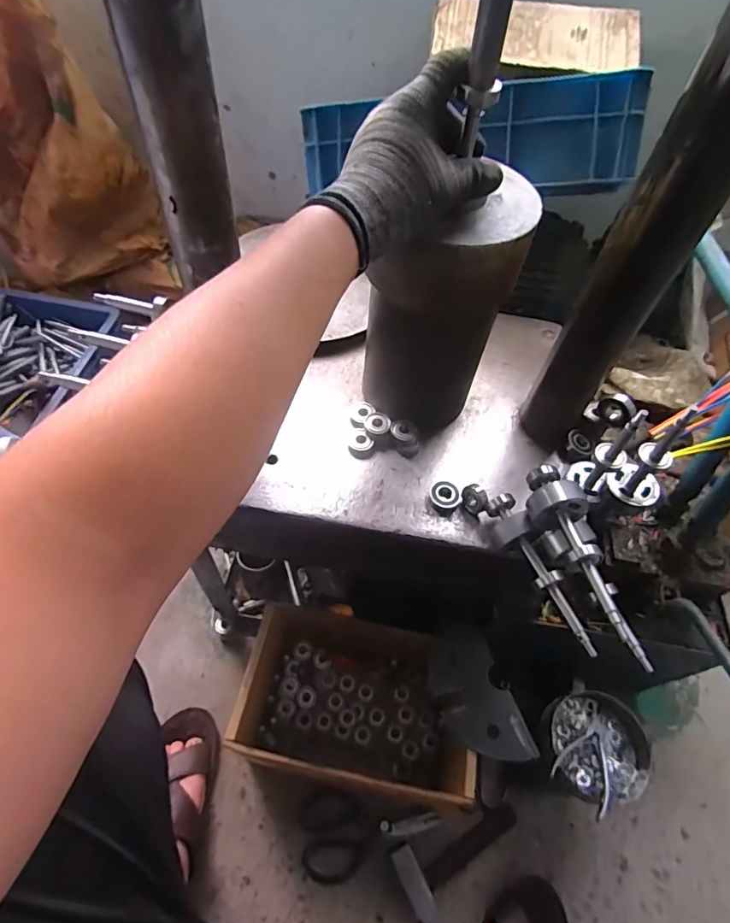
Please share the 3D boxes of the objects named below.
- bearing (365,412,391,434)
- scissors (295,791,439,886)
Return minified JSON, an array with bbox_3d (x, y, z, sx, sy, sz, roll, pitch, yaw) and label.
[{"bbox_3d":[0.015,-0.046,0.578,0.029,0.010,0.026,6,56,-1],"label":"bearing"},{"bbox_3d":[0.006,0.547,0.723,0.198,0.013,0.105,6,56,-1],"label":"scissors"}]

